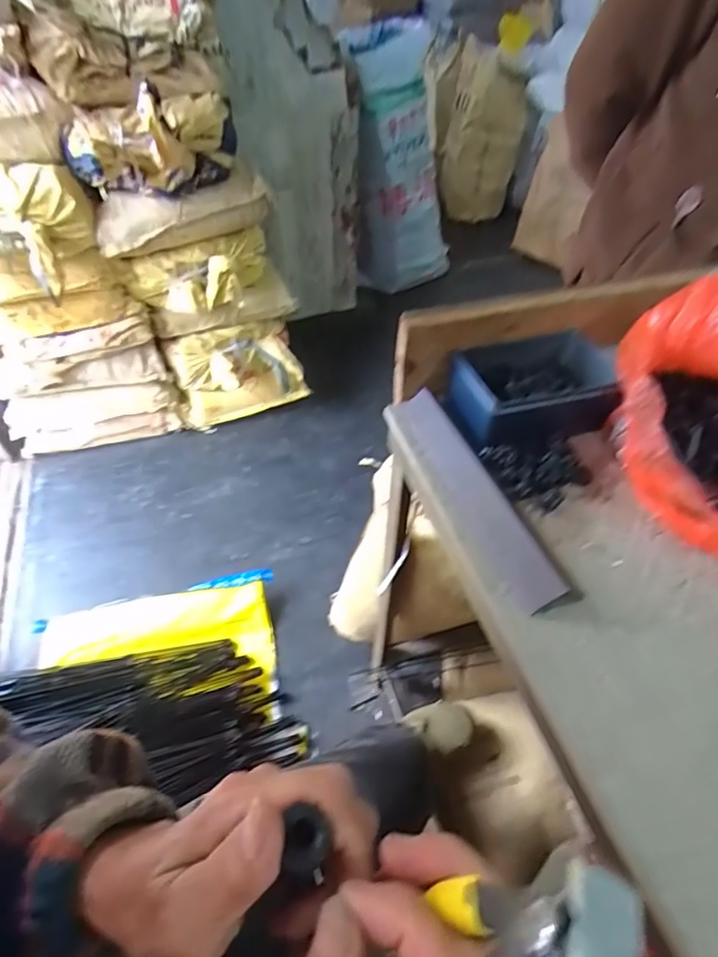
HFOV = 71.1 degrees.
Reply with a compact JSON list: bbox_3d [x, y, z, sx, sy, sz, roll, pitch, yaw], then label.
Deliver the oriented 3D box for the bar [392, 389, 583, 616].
[{"bbox_3d":[0.099,0.006,0.435,0.052,0.024,0.234,-18,51,-16],"label":"bar"}]

